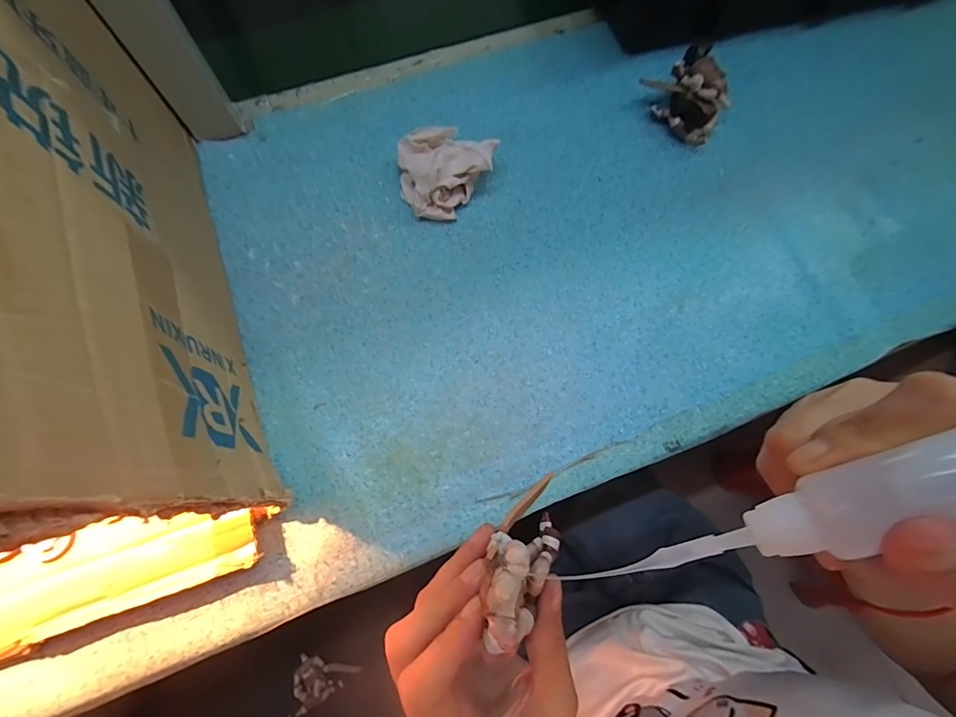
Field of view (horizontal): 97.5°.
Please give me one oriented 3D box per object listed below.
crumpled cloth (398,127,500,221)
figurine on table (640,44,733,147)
[{"bbox_3d":[-0.028,-0.165,0.358,0.083,0.042,0.076,-30,76,-10],"label":"crumpled cloth"},{"bbox_3d":[0.206,-0.242,0.390,0.077,0.040,0.079,-24,75,-9],"label":"figurine on table"}]

